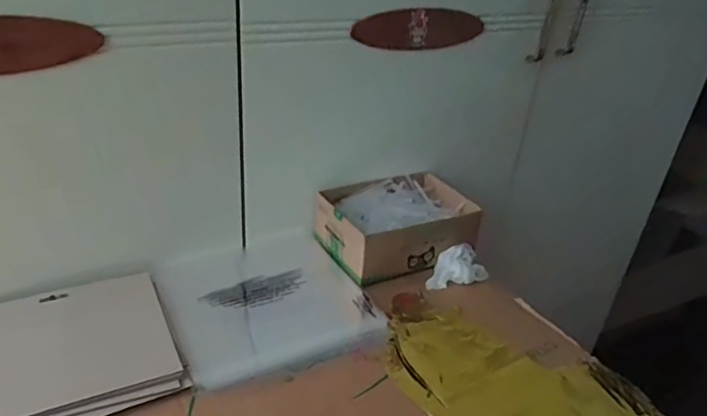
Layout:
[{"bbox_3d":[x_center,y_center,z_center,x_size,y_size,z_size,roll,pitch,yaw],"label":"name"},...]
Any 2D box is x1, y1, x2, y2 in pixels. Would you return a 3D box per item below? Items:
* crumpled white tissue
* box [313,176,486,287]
[{"bbox_3d":[0.130,0.073,0.686,0.084,0.030,0.049,-10,34,-25],"label":"crumpled white tissue"},{"bbox_3d":[0.058,0.019,0.720,0.187,0.069,0.133,-10,35,-26],"label":"box"}]

